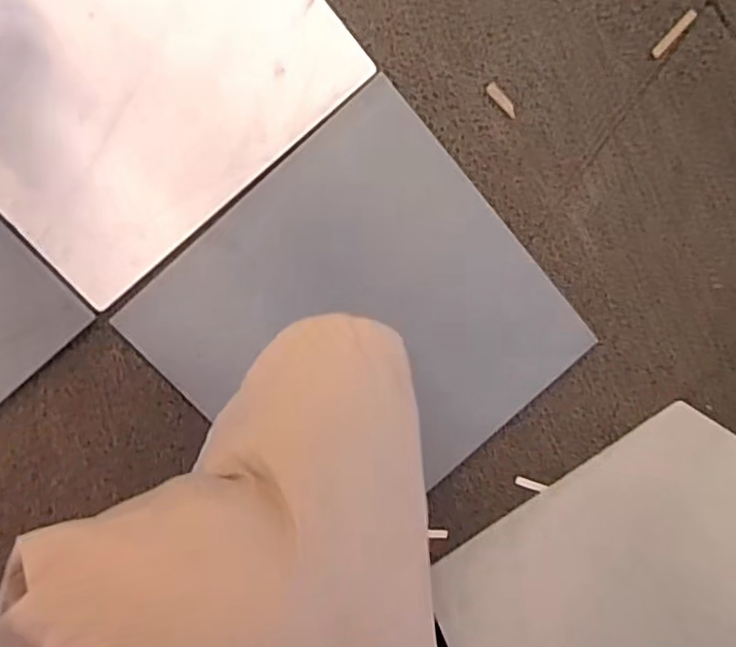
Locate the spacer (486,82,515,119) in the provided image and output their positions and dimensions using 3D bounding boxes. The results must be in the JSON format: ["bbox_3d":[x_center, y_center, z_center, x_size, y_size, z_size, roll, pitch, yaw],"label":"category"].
[{"bbox_3d":[0.115,-0.190,0.559,0.034,0.004,0.010,43,90,-10],"label":"spacer"}]

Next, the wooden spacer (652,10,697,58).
[{"bbox_3d":[0.265,-0.250,0.566,0.009,0.004,0.052,42,90,-10],"label":"wooden spacer"}]

